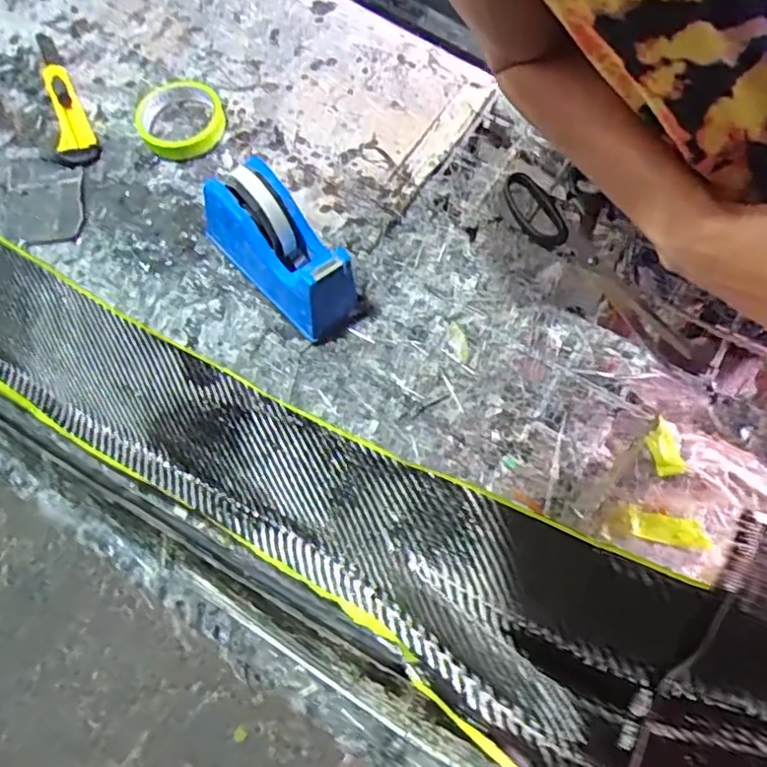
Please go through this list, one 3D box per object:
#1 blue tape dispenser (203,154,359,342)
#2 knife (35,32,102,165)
[{"bbox_3d":[-0.094,-0.123,0.565,0.066,0.102,0.149,-41,76,-13],"label":"blue tape dispenser"},{"bbox_3d":[-0.347,-0.309,0.682,0.035,0.016,0.193,-24,73,-7],"label":"knife"}]

